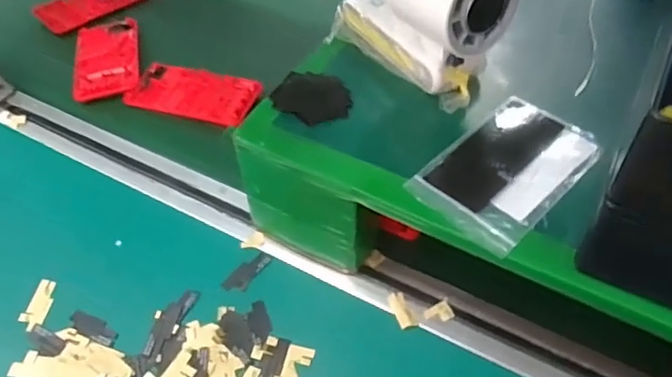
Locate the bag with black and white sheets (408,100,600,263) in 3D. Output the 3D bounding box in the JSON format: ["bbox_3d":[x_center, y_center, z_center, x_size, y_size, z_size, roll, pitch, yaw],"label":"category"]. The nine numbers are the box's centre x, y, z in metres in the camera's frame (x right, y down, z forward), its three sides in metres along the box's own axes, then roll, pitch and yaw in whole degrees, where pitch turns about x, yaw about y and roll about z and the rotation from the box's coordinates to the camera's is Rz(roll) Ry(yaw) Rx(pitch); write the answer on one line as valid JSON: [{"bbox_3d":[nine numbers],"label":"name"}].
[{"bbox_3d":[0.104,-0.013,0.347,0.107,0.009,0.069,-36,57,-26],"label":"bag with black and white sheets"}]

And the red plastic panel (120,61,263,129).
[{"bbox_3d":[-0.133,-0.091,0.555,0.118,0.006,0.066,14,50,13],"label":"red plastic panel"}]

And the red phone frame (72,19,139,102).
[{"bbox_3d":[-0.230,-0.131,0.586,0.062,0.012,0.114,-10,50,-8],"label":"red phone frame"}]

